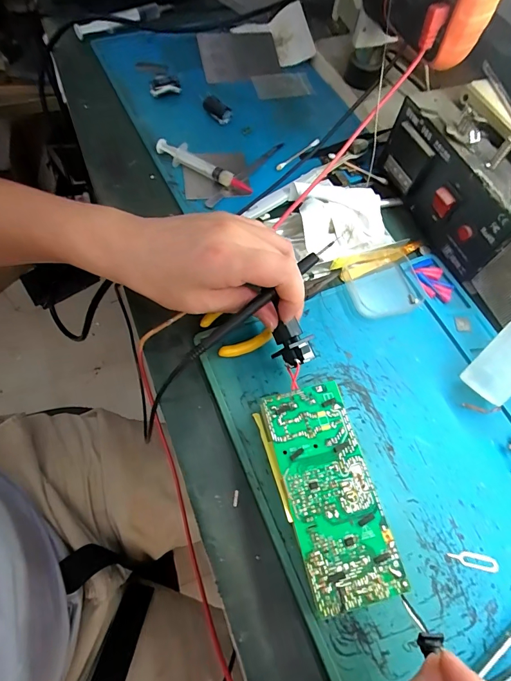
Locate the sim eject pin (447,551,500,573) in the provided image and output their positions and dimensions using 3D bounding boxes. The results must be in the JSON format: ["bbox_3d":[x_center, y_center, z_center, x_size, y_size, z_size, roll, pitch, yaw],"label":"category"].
[{"bbox_3d":[0.145,0.146,0.249,0.034,0.004,0.010,13,63,3],"label":"sim eject pin"}]

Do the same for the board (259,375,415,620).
[{"bbox_3d":[0.046,0.099,0.253,0.056,0.027,0.131,-12,65,-10],"label":"board"}]

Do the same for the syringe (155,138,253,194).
[{"bbox_3d":[-0.054,-0.178,0.390,0.108,0.018,0.019,33,66,13],"label":"syringe"}]

